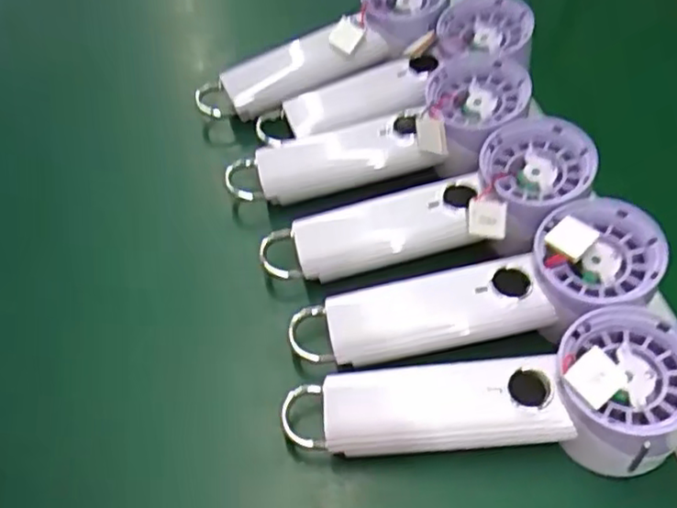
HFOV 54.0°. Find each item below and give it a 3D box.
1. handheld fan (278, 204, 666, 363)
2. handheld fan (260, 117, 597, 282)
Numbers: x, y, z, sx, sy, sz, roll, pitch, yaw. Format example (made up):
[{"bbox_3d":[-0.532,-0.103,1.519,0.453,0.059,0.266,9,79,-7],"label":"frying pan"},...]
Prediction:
[{"bbox_3d":[0.071,0.026,0.352,0.199,0.035,0.058,-17,54,9],"label":"handheld fan"},{"bbox_3d":[0.054,-0.020,0.385,0.192,0.033,0.065,-19,55,8],"label":"handheld fan"}]

